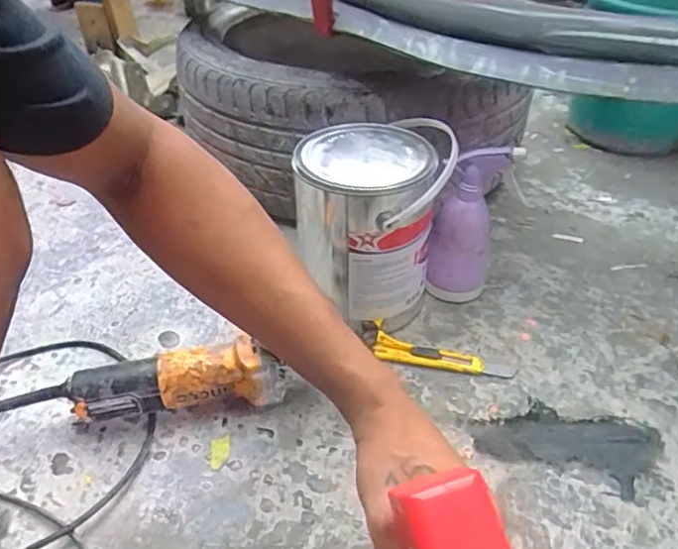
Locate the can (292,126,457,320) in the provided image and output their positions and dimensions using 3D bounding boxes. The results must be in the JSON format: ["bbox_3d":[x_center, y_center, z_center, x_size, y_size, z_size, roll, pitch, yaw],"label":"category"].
[{"bbox_3d":[0.040,-0.070,0.686,0.160,0.180,0.166,-1,39,1],"label":"can"}]

